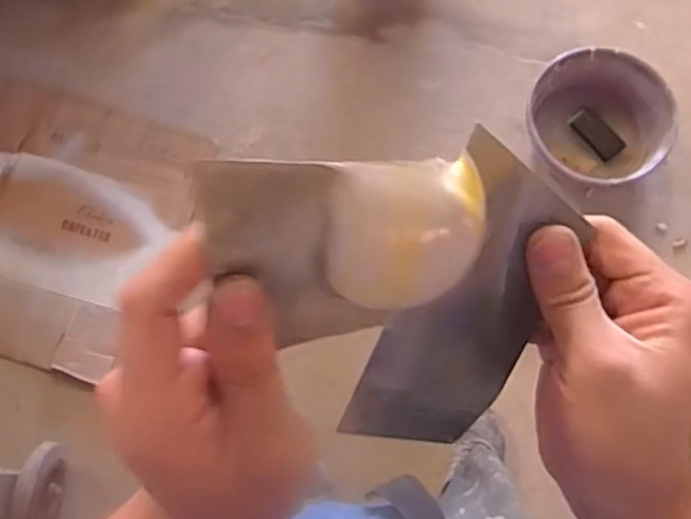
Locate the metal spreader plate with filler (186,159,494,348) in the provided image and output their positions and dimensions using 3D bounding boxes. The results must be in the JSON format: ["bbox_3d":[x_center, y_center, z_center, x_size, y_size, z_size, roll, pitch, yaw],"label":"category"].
[{"bbox_3d":[-0.003,0.000,0.247,0.109,0.074,0.018,-1,33,-26],"label":"metal spreader plate with filler"}]

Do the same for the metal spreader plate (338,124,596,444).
[{"bbox_3d":[0.054,0.023,0.298,0.067,0.008,0.142,15,111,-22],"label":"metal spreader plate"}]

